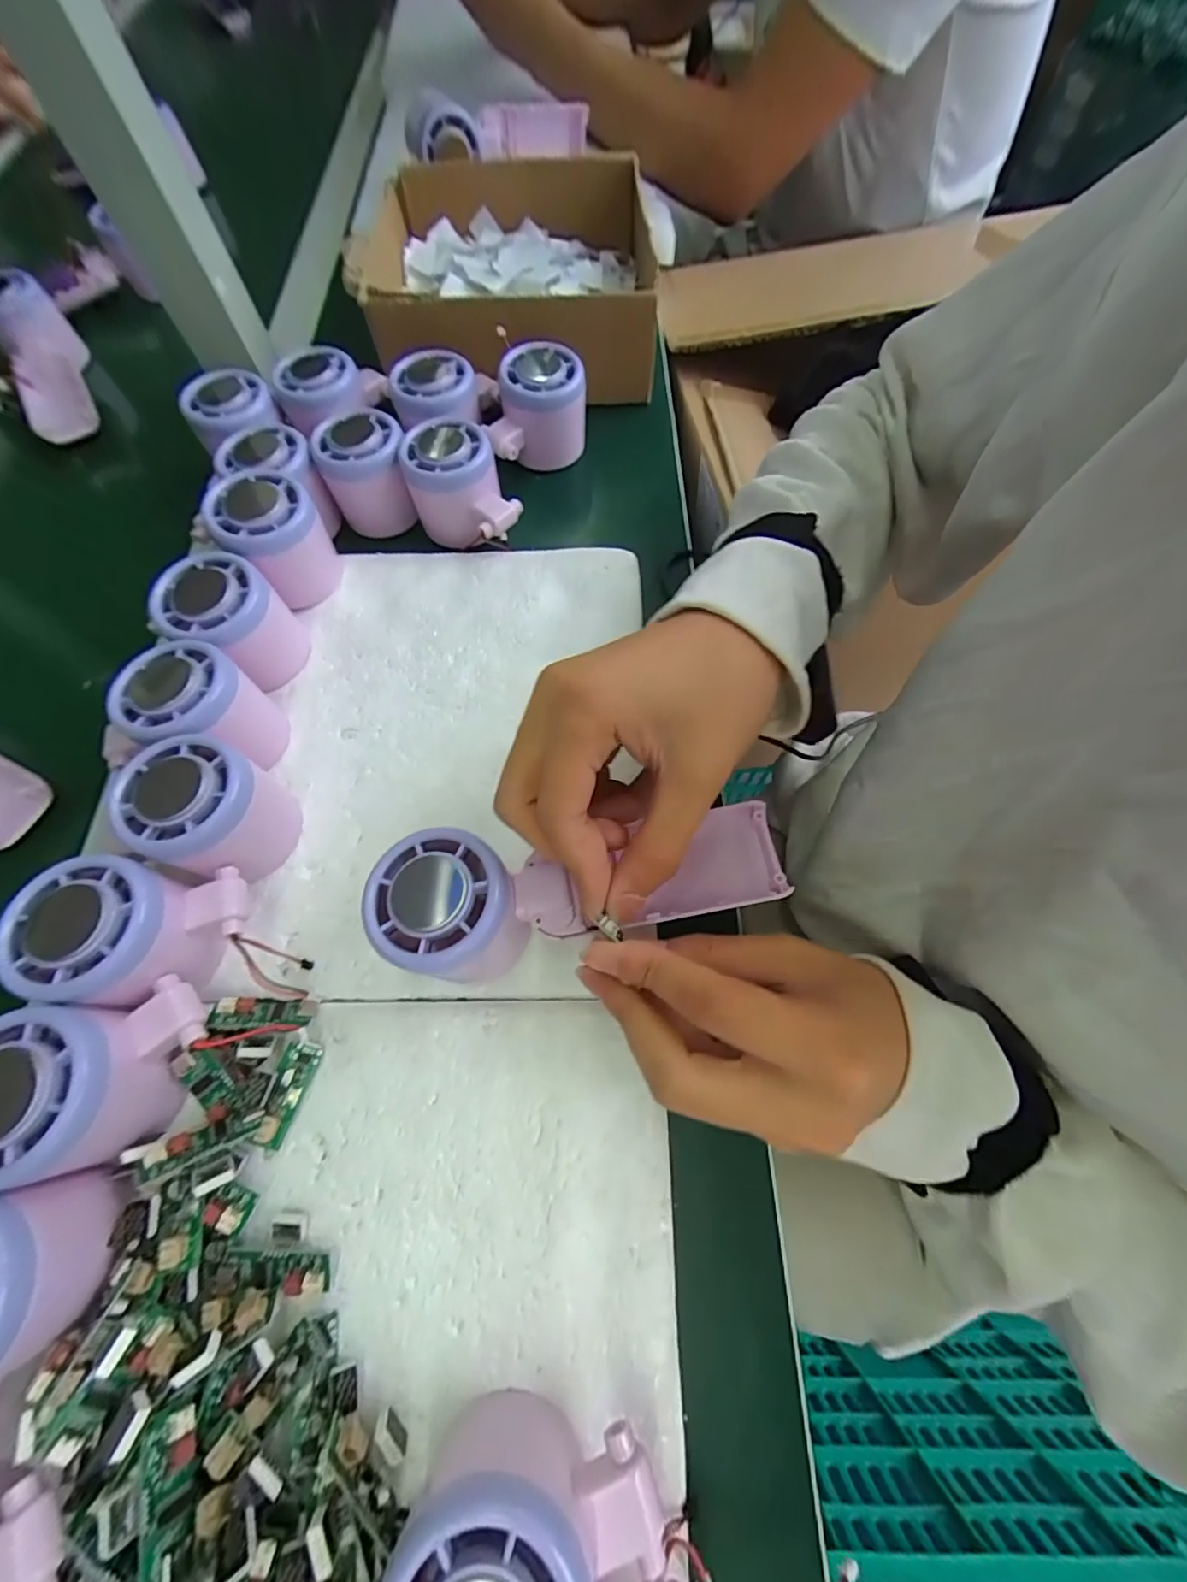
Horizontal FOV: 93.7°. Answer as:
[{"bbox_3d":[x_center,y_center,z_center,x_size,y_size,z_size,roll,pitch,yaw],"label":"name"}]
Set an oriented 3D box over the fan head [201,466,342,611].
[{"bbox_3d":[-0.181,-0.143,0.324,0.053,0.062,0.054,0,66,0],"label":"fan head"}]

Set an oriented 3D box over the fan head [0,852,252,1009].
[{"bbox_3d":[-0.186,0.061,0.234,0.071,0.059,0.056,-2,66,0],"label":"fan head"}]

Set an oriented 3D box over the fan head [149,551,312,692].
[{"bbox_3d":[-0.193,-0.087,0.302,0.059,0.054,0.060,8,67,4],"label":"fan head"}]

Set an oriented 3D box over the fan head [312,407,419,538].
[{"bbox_3d":[-0.147,-0.207,0.361,0.053,0.051,0.055,-21,68,-9],"label":"fan head"}]

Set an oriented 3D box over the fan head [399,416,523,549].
[{"bbox_3d":[-0.085,-0.192,0.351,0.058,0.051,0.066,-21,68,-9],"label":"fan head"}]

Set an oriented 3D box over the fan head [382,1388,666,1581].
[{"bbox_3d":[-0.018,0.219,0.159,0.071,0.060,0.054,3,66,2],"label":"fan head"}]

